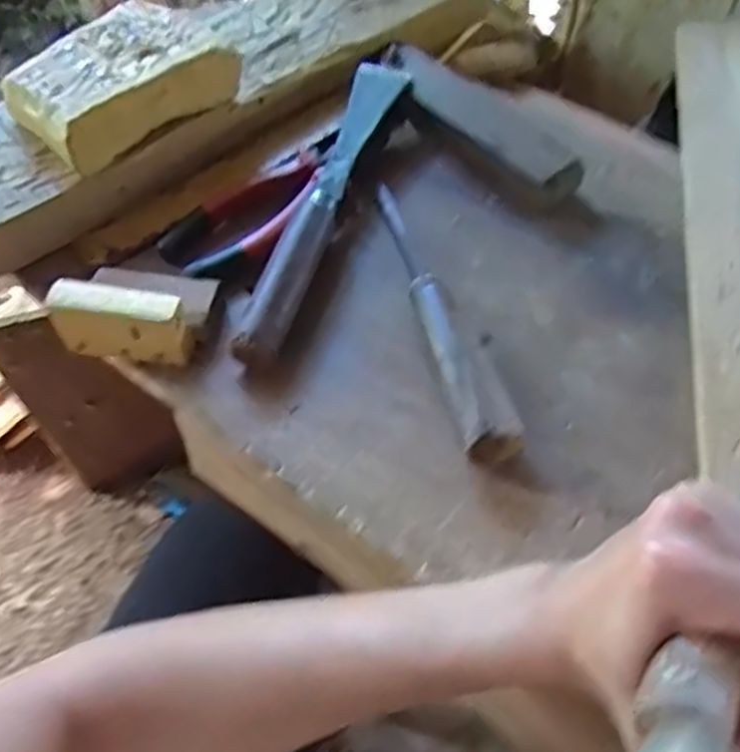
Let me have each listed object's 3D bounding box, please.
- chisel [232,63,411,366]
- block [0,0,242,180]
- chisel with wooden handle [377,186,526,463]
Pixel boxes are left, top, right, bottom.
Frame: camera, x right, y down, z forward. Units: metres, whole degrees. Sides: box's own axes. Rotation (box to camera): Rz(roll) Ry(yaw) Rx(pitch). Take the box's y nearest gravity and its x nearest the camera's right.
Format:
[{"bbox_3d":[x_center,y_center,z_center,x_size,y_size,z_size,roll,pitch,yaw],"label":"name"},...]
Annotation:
[{"bbox_3d":[-0.030,-0.119,0.529,0.031,0.027,0.261,15,59,11],"label":"chisel"},{"bbox_3d":[-0.175,-0.207,0.543,0.139,0.037,0.100,-38,64,-21],"label":"block"},{"bbox_3d":[0.043,-0.045,0.477,0.035,0.024,0.218,-12,57,-7],"label":"chisel with wooden handle"}]

